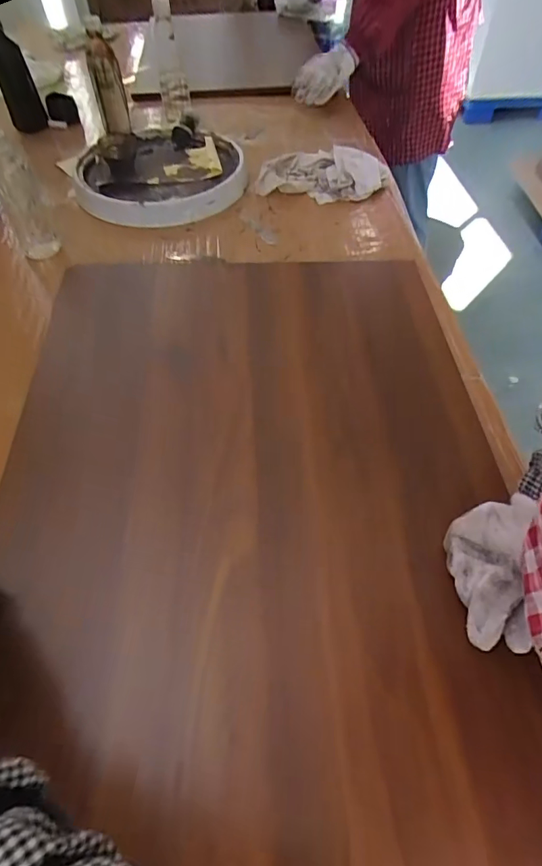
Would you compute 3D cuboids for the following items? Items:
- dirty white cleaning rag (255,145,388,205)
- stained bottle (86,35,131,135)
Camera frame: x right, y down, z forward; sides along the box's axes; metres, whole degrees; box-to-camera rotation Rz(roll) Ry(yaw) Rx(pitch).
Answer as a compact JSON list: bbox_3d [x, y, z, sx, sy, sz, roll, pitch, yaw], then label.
[{"bbox_3d":[0.102,-0.469,0.828,0.236,0.040,0.108,-9,53,-11],"label":"dirty white cleaning rag"},{"bbox_3d":[-0.323,-0.689,0.918,0.061,0.147,0.058,-13,53,-14],"label":"stained bottle"}]

